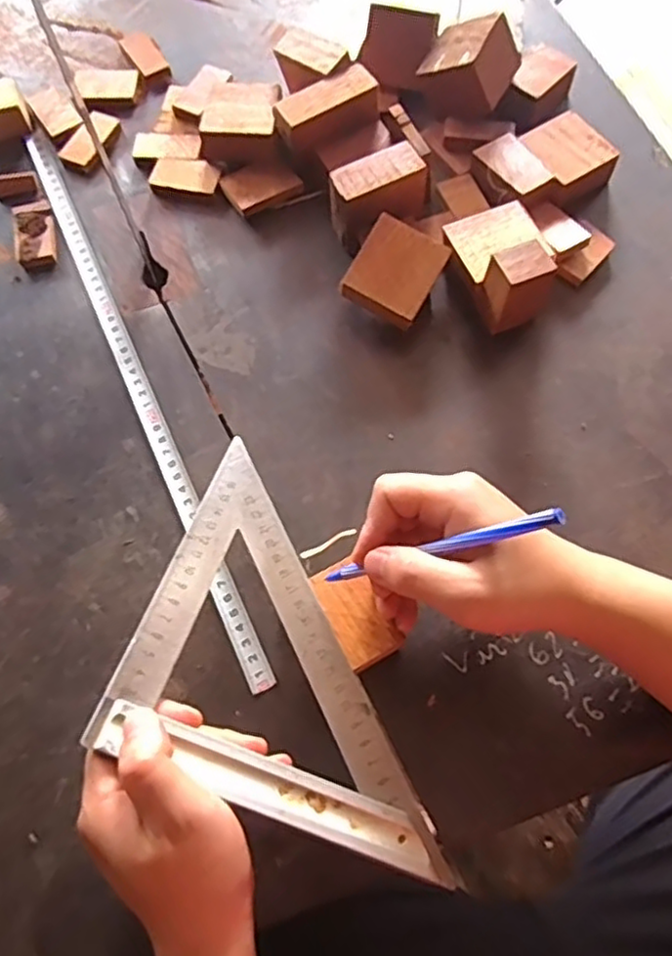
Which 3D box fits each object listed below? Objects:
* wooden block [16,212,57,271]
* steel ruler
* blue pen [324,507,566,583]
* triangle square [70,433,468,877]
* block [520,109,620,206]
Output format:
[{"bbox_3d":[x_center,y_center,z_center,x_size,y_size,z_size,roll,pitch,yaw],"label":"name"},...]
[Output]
[{"bbox_3d":[-0.231,-0.184,0.516,0.028,0.009,0.053,-13,67,-3],"label":"wooden block"},{"bbox_3d":[-0.146,-0.077,0.474,0.016,0.004,0.476,-24,69,-10],"label":"steel ruler"},{"bbox_3d":[0.048,0.036,0.334,0.137,0.005,0.008,-22,61,36],"label":"blue pen"},{"bbox_3d":[-0.056,0.104,0.343,0.130,0.012,0.248,-16,65,-27],"label":"triangle square"},{"bbox_3d":[0.175,-0.240,0.513,0.054,0.030,0.065,-33,70,-11],"label":"block"}]

